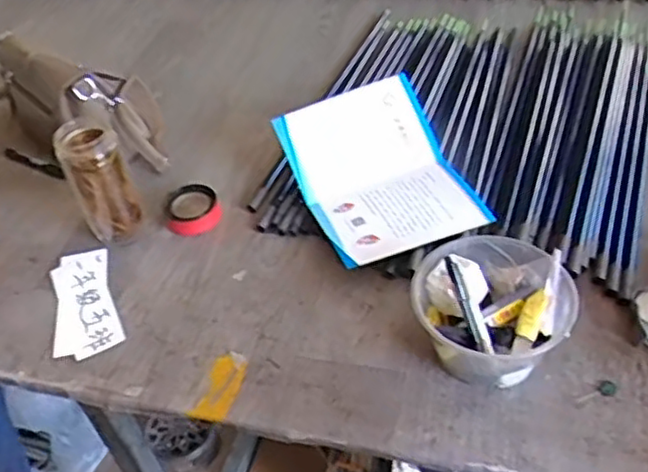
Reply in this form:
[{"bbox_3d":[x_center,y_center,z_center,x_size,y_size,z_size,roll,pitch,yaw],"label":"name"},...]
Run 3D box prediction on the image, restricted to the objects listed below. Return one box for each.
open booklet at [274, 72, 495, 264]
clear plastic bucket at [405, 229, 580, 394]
[{"bbox_3d":[0.074,-0.093,0.949,0.214,0.041,0.277,-20,62,-11],"label":"open booklet"},{"bbox_3d":[0.182,0.086,0.752,0.164,0.090,0.158,-4,45,3],"label":"clear plastic bucket"}]

